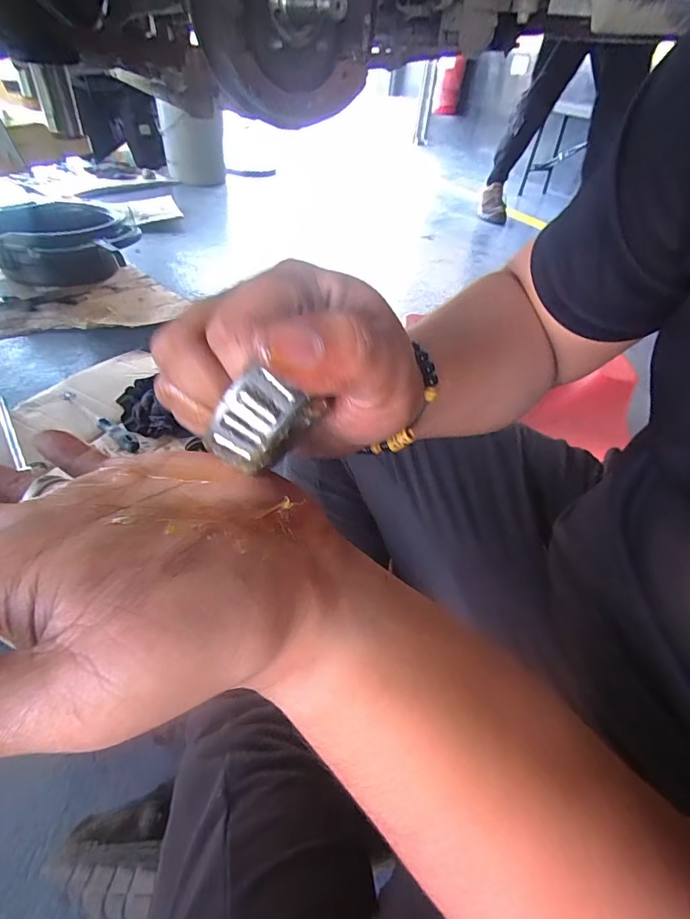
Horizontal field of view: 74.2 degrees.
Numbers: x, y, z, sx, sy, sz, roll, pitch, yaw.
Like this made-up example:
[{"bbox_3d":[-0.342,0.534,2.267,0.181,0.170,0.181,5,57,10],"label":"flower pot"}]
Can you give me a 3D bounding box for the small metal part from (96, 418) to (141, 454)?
[{"bbox_3d":[-0.386,-0.047,0.779,0.092,0.019,0.031,33,48,27],"label":"small metal part"}]

